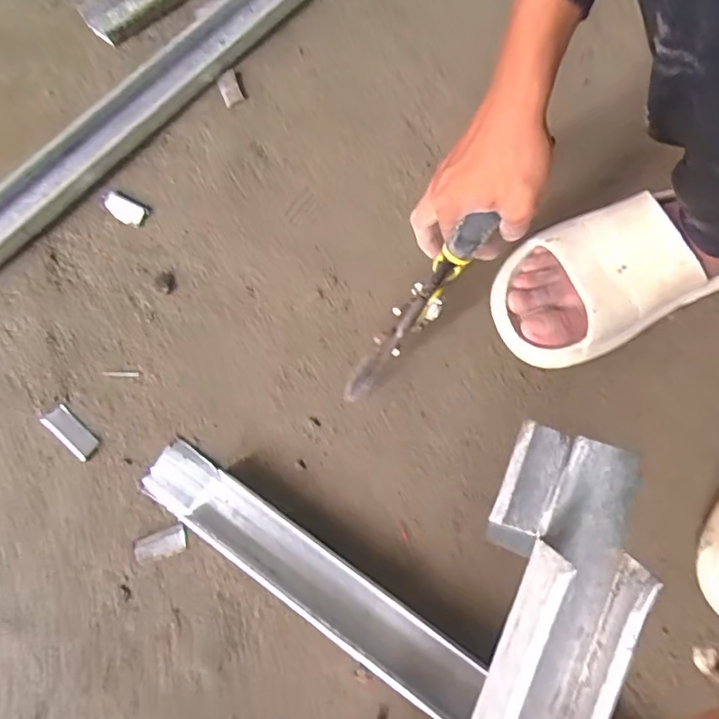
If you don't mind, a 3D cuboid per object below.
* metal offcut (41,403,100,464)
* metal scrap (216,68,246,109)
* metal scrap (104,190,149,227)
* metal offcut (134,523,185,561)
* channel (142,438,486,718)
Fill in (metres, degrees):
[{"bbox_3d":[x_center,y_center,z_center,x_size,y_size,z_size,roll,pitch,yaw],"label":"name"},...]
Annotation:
[{"bbox_3d":[-0.238,0.060,0.457,0.053,0.004,0.021,39,76,12],"label":"metal offcut"},{"bbox_3d":[-0.129,-0.270,0.549,0.019,0.006,0.039,-24,82,5],"label":"metal scrap"},{"bbox_3d":[-0.220,-0.141,0.515,0.047,0.007,0.021,29,74,9],"label":"metal scrap"},{"bbox_3d":[-0.156,0.145,0.433,0.040,0.005,0.021,-20,73,-6],"label":"metal offcut"},{"bbox_3d":[0.134,0.280,0.381,0.723,0.030,0.059,33,72,9],"label":"channel"}]

